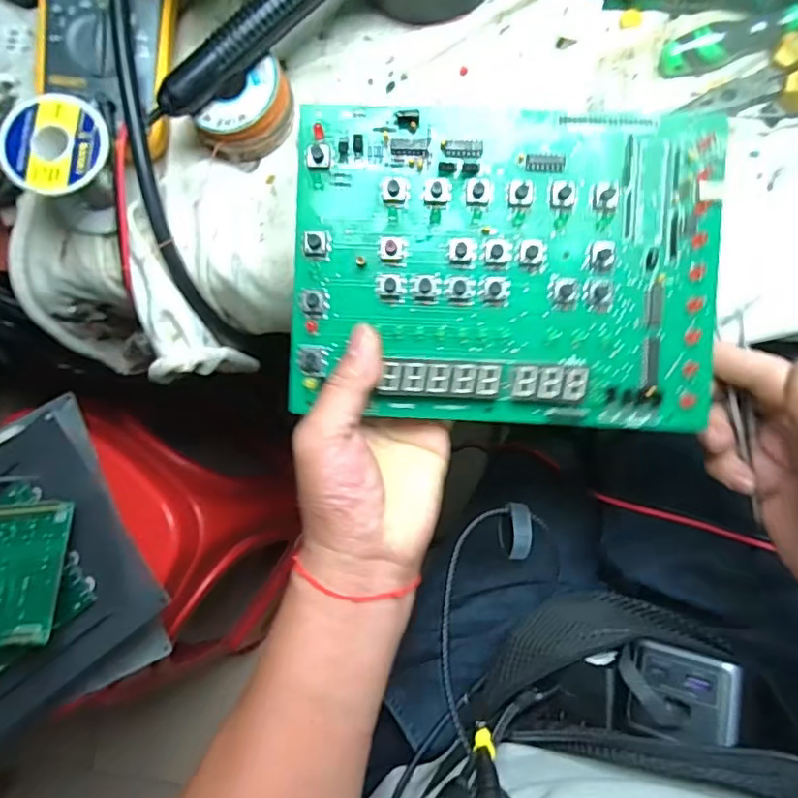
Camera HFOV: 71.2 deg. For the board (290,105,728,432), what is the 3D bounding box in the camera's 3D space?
[{"bbox_3d":[0.053,-0.068,0.285,0.213,0.010,0.157,3,93,2],"label":"board"}]

